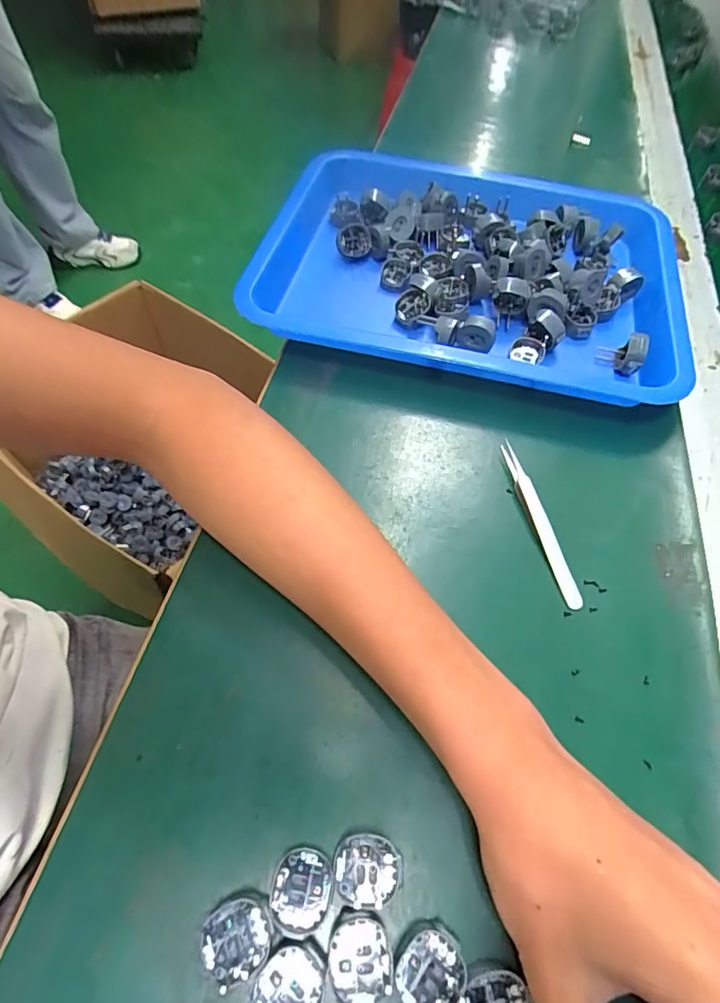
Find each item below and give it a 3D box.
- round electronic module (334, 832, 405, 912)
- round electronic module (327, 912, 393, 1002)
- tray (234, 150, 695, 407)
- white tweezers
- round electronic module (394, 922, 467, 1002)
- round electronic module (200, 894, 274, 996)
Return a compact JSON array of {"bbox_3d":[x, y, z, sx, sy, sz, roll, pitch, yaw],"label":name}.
[{"bbox_3d":[0.004,0.154,0.204,0.028,0.004,0.025,12,59,4],"label":"round electronic module"},{"bbox_3d":[0.000,0.177,0.190,0.024,0.004,0.027,4,59,-1],"label":"round electronic module"},{"bbox_3d":[0.092,-0.195,0.408,0.340,0.033,0.257,17,59,7],"label":"tray"},{"bbox_3d":[0.109,0.011,0.301,0.011,0.012,0.112,-9,60,-9],"label":"white tweezers"},{"bbox_3d":[0.027,0.181,0.189,0.026,0.004,0.028,2,59,-3],"label":"round electronic module"},{"bbox_3d":[-0.048,0.173,0.196,0.027,0.009,0.025,2,59,-3],"label":"round electronic module"}]

